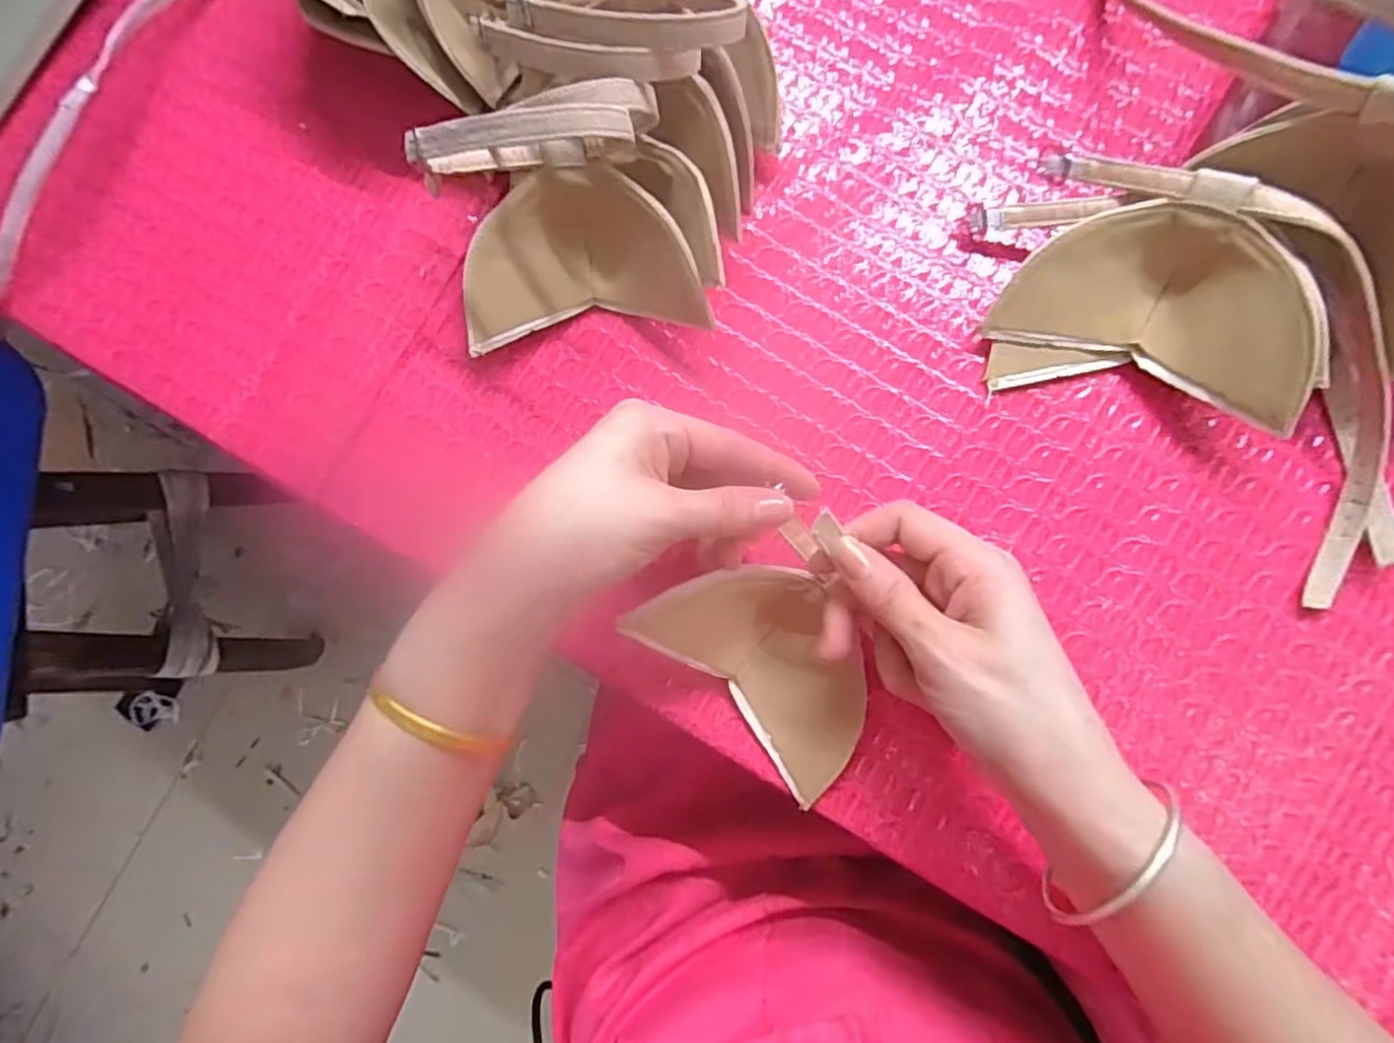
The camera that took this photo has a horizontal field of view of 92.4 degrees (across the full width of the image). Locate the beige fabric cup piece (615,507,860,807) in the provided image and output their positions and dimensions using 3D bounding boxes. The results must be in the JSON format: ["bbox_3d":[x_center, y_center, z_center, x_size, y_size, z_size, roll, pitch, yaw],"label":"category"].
[{"bbox_3d":[0.034,0.065,0.273,0.084,0.057,0.104,-27,82,2],"label":"beige fabric cup piece"}]

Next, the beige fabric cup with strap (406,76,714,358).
[{"bbox_3d":[-0.059,-0.124,0.287,0.106,0.097,0.082,-14,83,4],"label":"beige fabric cup with strap"}]

